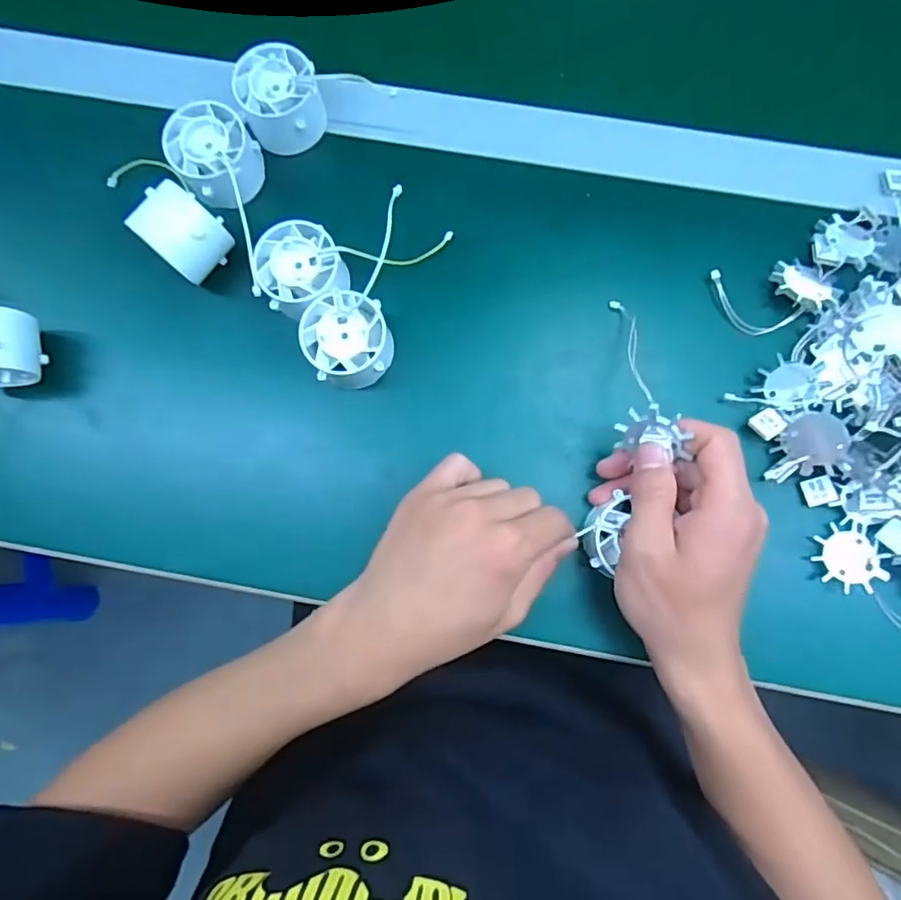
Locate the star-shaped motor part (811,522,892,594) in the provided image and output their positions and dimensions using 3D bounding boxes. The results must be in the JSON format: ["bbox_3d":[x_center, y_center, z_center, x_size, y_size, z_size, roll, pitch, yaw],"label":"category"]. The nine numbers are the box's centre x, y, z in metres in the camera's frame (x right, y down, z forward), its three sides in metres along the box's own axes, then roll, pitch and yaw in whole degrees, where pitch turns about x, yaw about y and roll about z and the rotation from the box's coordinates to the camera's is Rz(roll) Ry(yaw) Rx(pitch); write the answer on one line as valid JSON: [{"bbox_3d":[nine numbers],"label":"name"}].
[{"bbox_3d":[0.234,0.064,0.346,0.036,0.008,0.038,-32,83,-3],"label":"star-shaped motor part"}]

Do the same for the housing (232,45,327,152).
[{"bbox_3d":[-0.107,-0.222,0.381,0.048,0.043,0.050,-12,82,0],"label":"housing"}]

